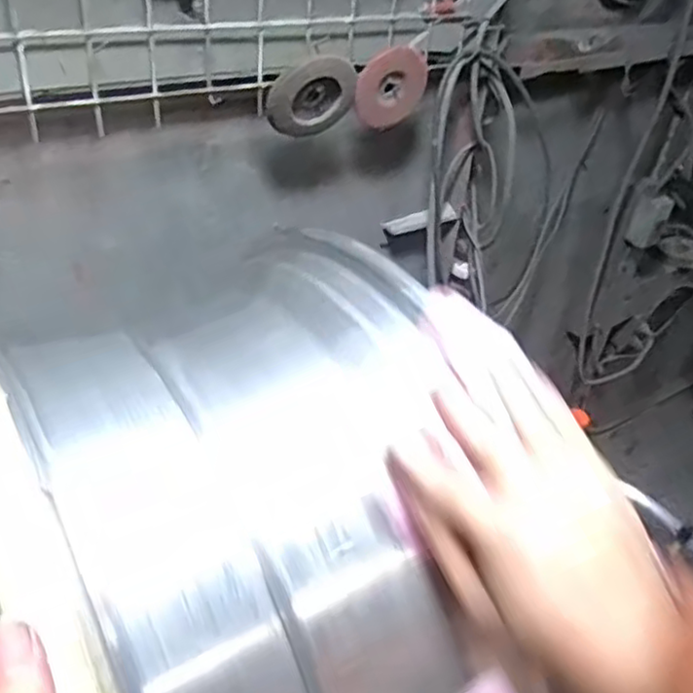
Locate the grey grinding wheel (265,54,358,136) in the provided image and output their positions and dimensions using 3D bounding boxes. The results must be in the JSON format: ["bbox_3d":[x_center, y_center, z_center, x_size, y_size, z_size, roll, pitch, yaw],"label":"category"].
[{"bbox_3d":[-0.035,-0.250,0.671,0.092,0.083,0.013,-22,60,-10],"label":"grey grinding wheel"}]

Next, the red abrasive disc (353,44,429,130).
[{"bbox_3d":[0.047,-0.280,0.730,0.089,0.082,0.014,-14,42,-23],"label":"red abrasive disc"}]

